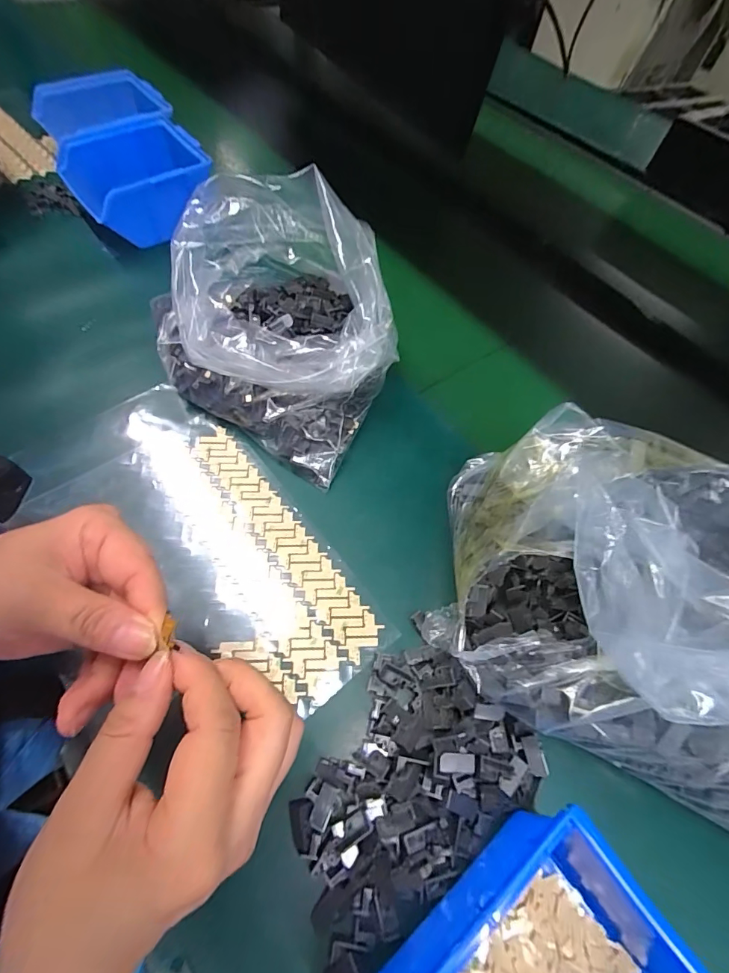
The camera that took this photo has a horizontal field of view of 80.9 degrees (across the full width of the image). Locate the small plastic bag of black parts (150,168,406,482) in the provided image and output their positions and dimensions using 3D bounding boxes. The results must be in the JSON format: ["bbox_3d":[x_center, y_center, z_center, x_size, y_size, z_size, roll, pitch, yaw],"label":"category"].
[{"bbox_3d":[-0.066,-0.140,0.359,0.181,0.126,0.189,26,60,8],"label":"small plastic bag of black parts"}]

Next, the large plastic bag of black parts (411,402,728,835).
[{"bbox_3d":[0.172,0.067,0.248,0.259,0.132,0.178,24,60,7],"label":"large plastic bag of black parts"}]

